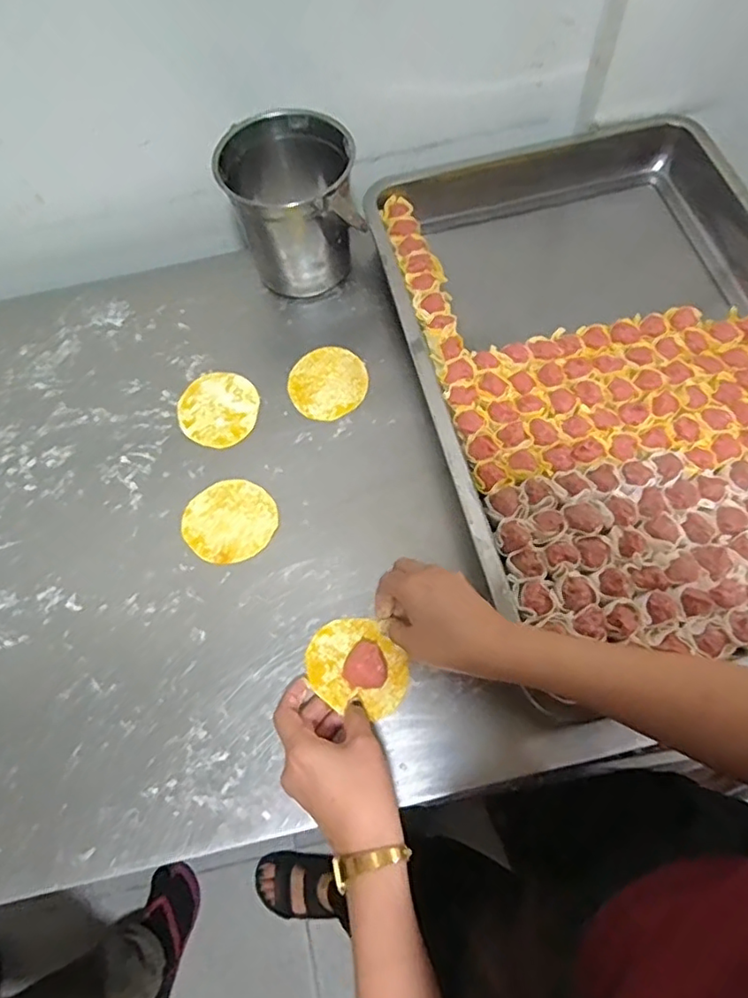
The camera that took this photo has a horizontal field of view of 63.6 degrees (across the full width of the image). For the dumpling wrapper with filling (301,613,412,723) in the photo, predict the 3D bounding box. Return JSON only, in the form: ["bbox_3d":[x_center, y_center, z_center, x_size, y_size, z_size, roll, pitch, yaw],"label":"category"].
[{"bbox_3d":[-0.014,0.134,0.492,0.083,0.028,0.073,5,65,5],"label":"dumpling wrapper with filling"}]

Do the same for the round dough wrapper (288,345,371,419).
[{"bbox_3d":[-0.047,-0.121,0.624,0.080,0.004,0.083,-1,65,2],"label":"round dough wrapper"}]

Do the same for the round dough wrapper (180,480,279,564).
[{"bbox_3d":[-0.135,0.019,0.565,0.083,0.004,0.082,-1,65,2],"label":"round dough wrapper"}]

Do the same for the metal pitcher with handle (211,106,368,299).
[{"bbox_3d":[-0.082,-0.304,0.638,0.136,0.142,0.112,1,65,4],"label":"metal pitcher with handle"}]

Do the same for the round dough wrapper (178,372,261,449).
[{"bbox_3d":[-0.159,-0.093,0.616,0.083,0.004,0.082,-1,65,2],"label":"round dough wrapper"}]

